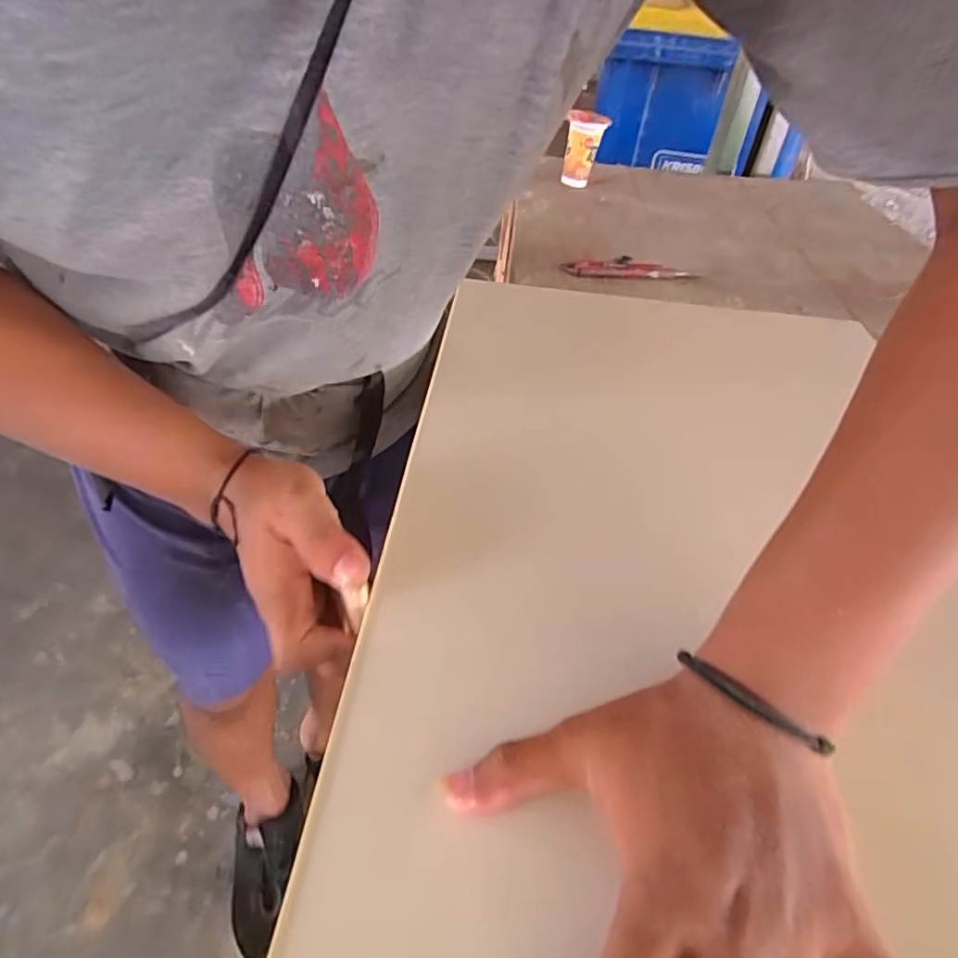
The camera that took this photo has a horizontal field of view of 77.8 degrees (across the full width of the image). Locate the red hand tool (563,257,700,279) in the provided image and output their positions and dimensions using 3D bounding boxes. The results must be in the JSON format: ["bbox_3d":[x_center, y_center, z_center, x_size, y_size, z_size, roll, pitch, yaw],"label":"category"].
[{"bbox_3d":[0.178,-0.246,0.701,0.156,0.019,0.026,4,42,-2],"label":"red hand tool"}]

